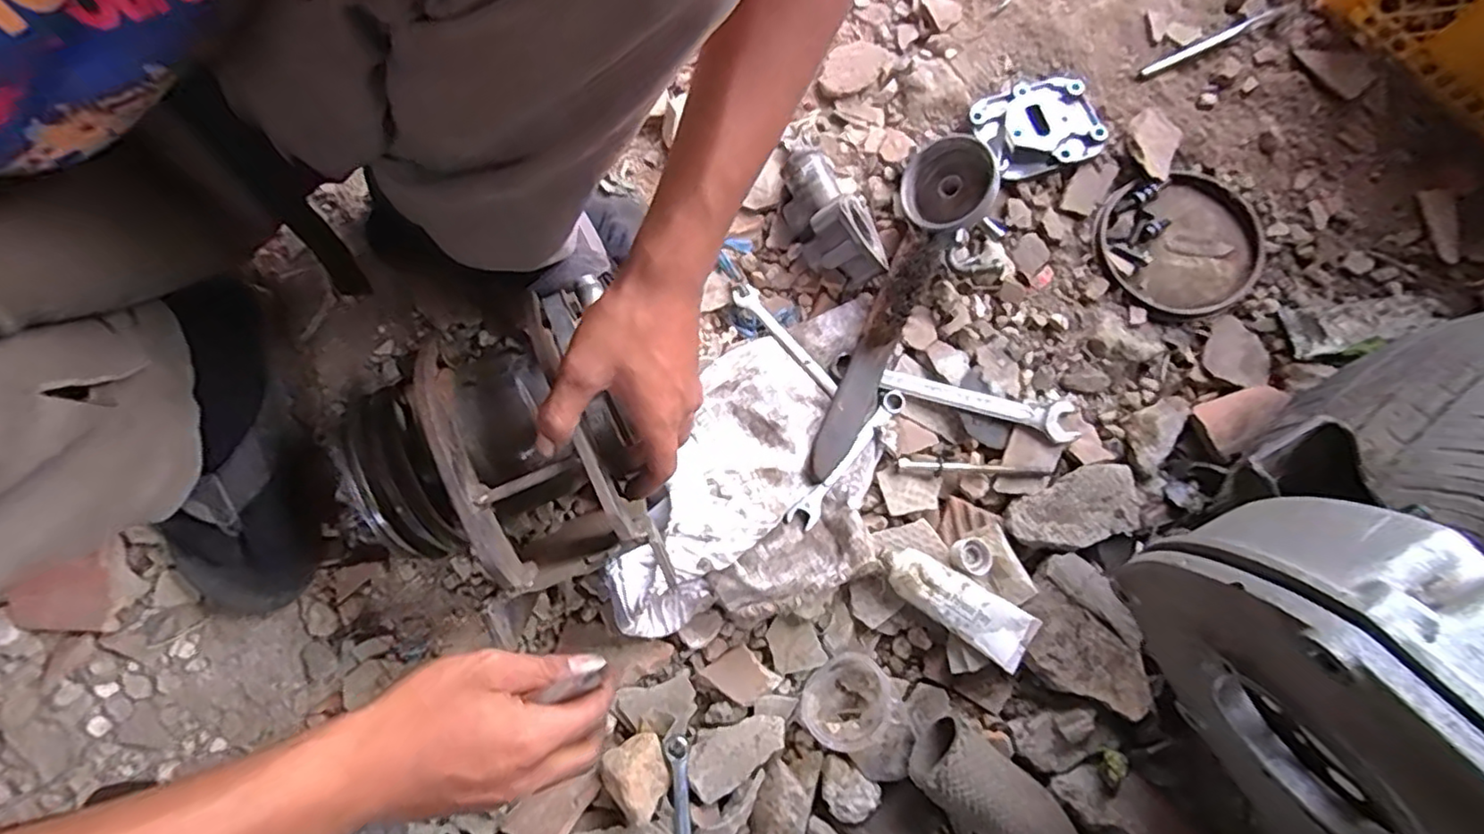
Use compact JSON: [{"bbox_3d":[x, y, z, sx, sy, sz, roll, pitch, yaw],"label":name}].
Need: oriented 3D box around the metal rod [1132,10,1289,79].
[{"bbox_3d":[0.452,-0.362,0.609,0.158,0.011,0.011,-24,81,-7],"label":"metal rod"}]

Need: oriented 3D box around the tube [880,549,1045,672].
[{"bbox_3d":[0.170,0.149,0.508,0.125,0.021,0.043,32,79,3],"label":"tube"}]

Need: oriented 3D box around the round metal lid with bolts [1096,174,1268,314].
[{"bbox_3d":[0.403,-0.158,0.581,0.134,0.013,0.126,1,79,-3],"label":"round metal lid with bolts"}]

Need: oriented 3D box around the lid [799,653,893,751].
[{"bbox_3d":[0.088,0.229,0.508,0.071,0.025,0.065,-35,51,3],"label":"lid"}]

